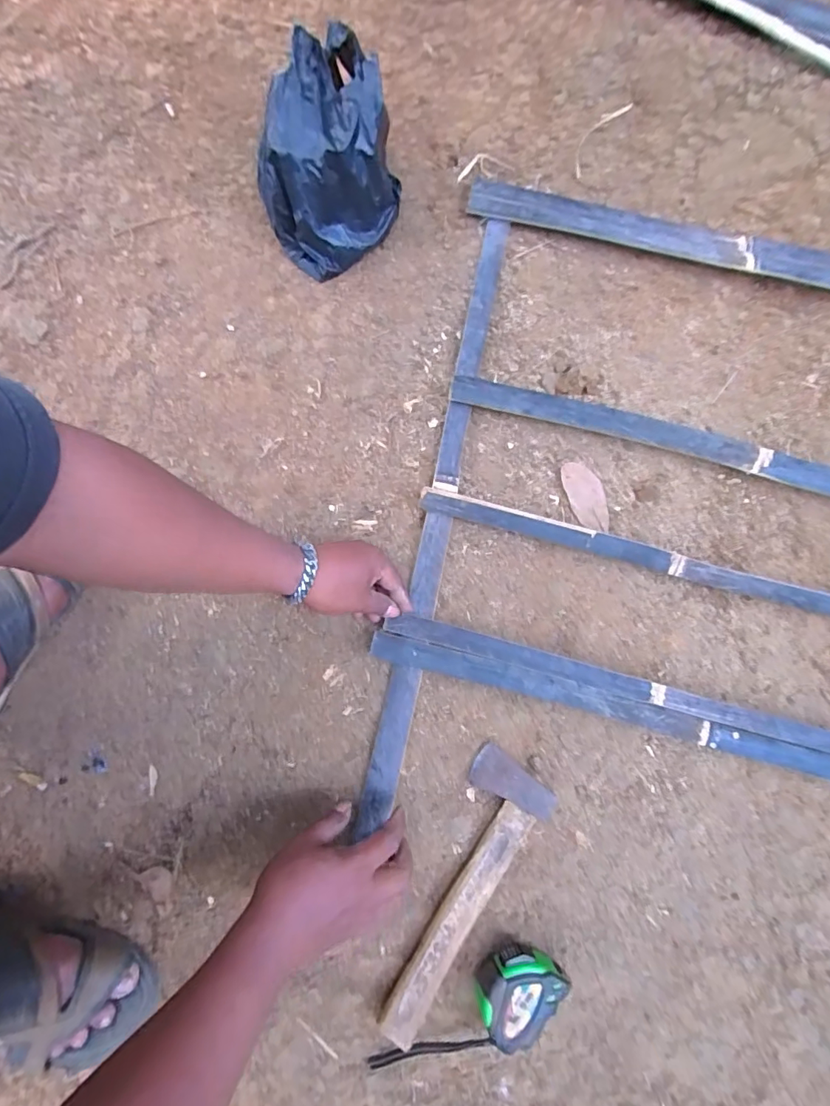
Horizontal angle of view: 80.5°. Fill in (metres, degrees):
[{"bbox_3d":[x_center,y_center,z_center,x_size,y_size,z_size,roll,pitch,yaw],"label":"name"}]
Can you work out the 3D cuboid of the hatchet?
[{"bbox_3d":[0.050,0.344,0.497,0.081,0.026,0.273,27,80,4],"label":"hatchet"}]

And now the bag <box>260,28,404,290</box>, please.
[{"bbox_3d":[-0.110,-0.483,0.599,0.168,0.133,0.204,-13,79,-4],"label":"bag"}]

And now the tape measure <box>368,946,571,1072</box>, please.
[{"bbox_3d":[0.056,0.452,0.464,0.195,0.044,0.063,-38,82,-7],"label":"tape measure"}]

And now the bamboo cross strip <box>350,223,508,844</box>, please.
[{"bbox_3d":[0.033,-0.073,0.580,0.035,0.018,0.744,12,78,2],"label":"bamboo cross strip"}]

